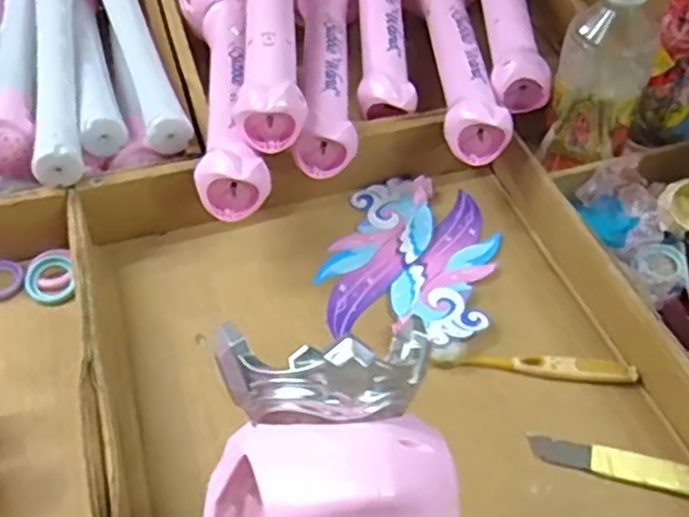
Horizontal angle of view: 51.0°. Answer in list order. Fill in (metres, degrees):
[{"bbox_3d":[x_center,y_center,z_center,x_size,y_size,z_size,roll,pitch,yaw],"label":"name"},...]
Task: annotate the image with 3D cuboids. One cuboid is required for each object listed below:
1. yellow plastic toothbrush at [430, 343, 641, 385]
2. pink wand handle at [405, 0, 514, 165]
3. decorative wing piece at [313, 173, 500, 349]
[{"bbox_3d":[0.126,0.071,0.480,0.132,0.009,0.018,7,50,4],"label":"yellow plastic toothbrush"},{"bbox_3d":[0.097,-0.208,0.641,0.062,0.047,0.329,-2,50,-4],"label":"pink wand handle"},{"bbox_3d":[0.052,-0.003,0.550,0.119,0.010,0.155,10,49,11],"label":"decorative wing piece"}]

